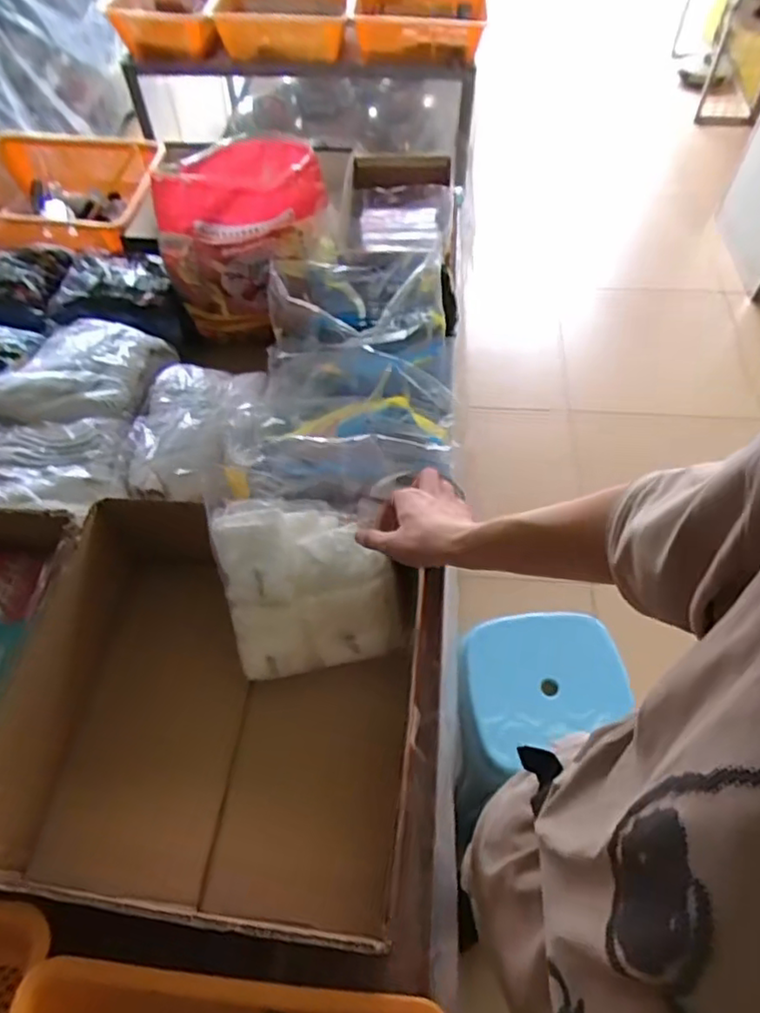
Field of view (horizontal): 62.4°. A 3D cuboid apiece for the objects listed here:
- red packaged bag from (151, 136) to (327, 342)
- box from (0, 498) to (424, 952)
[{"bbox_3d":[-0.231,-0.457,1.053,0.272,0.260,0.188,-13,58,-7],"label":"red packaged bag"},{"bbox_3d":[-0.181,0.227,0.728,0.429,0.176,0.407,7,57,5],"label":"box"}]

